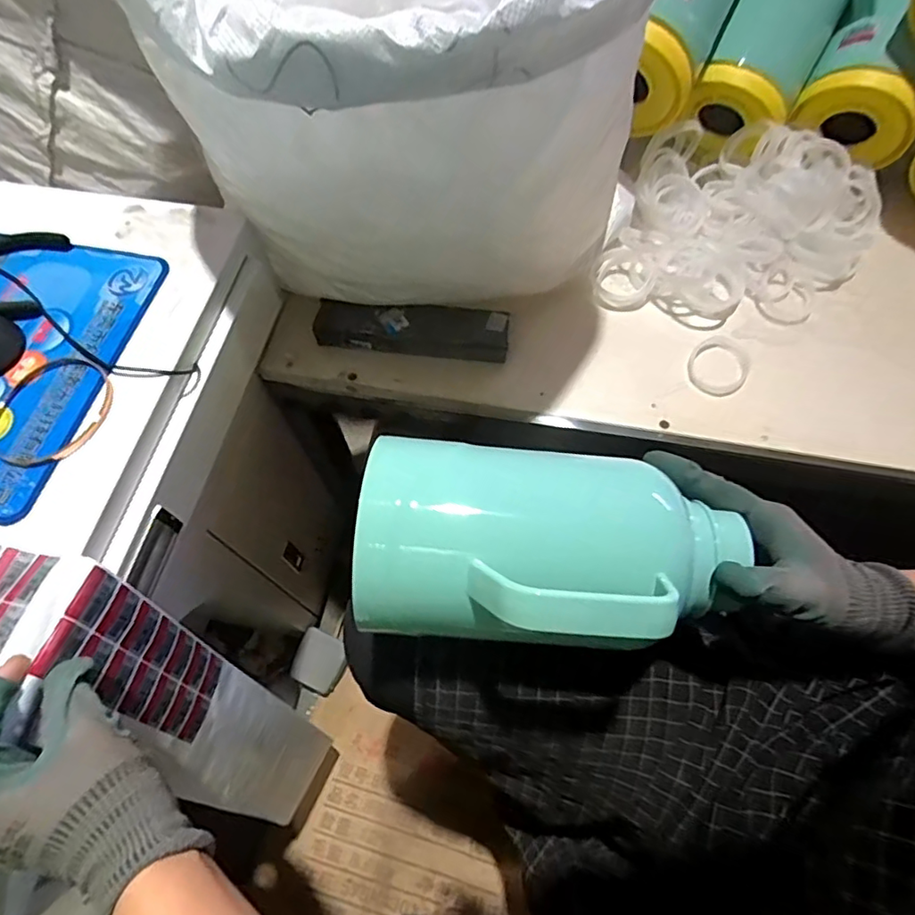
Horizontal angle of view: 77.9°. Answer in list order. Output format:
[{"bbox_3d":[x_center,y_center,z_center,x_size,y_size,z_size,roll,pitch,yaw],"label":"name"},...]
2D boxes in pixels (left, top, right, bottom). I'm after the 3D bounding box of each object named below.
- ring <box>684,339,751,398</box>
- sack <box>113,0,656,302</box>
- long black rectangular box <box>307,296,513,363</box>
[{"bbox_3d":[0.268,-0.094,0.582,0.058,0.004,0.073,26,67,13],"label":"ring"},{"bbox_3d":[-0.052,-0.304,0.449,0.316,0.335,0.346,-36,68,-16],"label":"sack"},{"bbox_3d":[-0.046,-0.132,0.579,0.191,0.038,0.046,4,64,3],"label":"long black rectangular box"}]

